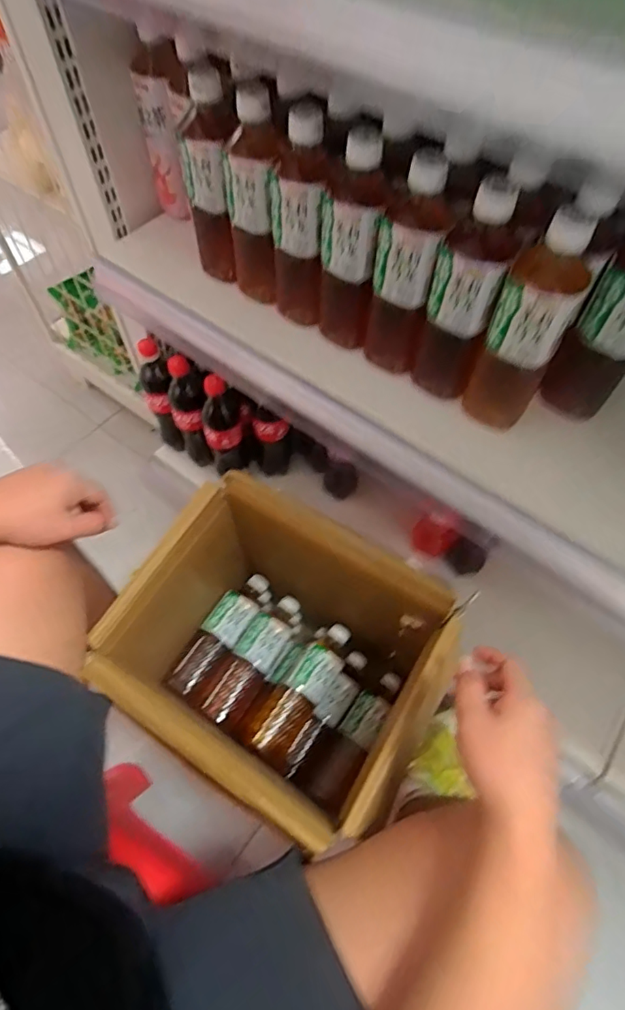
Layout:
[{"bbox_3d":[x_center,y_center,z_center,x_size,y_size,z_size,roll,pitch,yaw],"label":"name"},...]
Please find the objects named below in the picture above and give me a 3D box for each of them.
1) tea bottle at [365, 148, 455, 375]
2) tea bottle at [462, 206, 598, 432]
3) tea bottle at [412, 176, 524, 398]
[{"bbox_3d":[0.089,-0.216,0.502,0.057,0.215,0.054,13,60,7],"label":"tea bottle"},{"bbox_3d":[0.193,-0.159,0.470,0.059,0.208,0.079,24,62,13],"label":"tea bottle"},{"bbox_3d":[0.140,-0.187,0.491,0.063,0.197,0.063,17,61,9],"label":"tea bottle"}]

